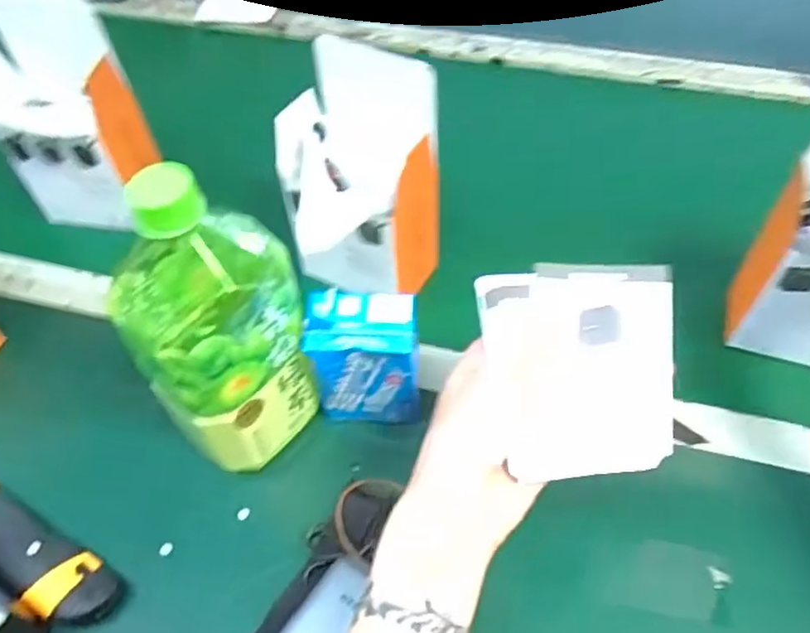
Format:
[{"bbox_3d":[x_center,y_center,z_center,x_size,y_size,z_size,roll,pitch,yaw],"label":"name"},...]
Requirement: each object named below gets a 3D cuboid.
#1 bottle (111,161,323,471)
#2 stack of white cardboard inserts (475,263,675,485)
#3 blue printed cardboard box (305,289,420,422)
[{"bbox_3d":[-0.110,0.003,0.380,0.079,0.211,0.086,34,60,24],"label":"bottle"},{"bbox_3d":[0.093,0.025,0.344,0.097,0.008,0.111,-7,73,4],"label":"stack of white cardboard inserts"},{"bbox_3d":[-0.024,0.032,0.429,0.069,0.105,0.039,-1,52,1],"label":"blue printed cardboard box"}]

